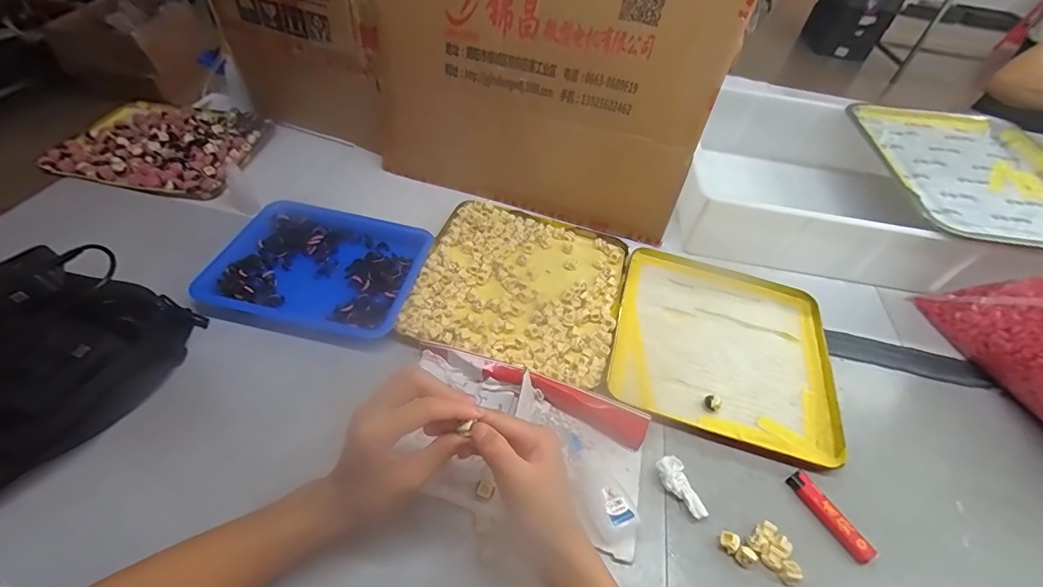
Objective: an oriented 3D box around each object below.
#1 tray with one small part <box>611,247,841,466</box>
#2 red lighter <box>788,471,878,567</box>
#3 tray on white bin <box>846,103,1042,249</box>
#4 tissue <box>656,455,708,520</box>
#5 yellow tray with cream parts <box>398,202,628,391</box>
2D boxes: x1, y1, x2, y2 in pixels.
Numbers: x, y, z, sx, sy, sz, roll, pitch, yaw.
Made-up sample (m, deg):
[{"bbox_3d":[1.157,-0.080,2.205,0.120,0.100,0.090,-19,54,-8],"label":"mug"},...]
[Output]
[{"bbox_3d":[0.236,0.052,0.522,0.238,0.014,0.256,16,48,7],"label":"tray with one small part"},{"bbox_3d":[0.277,0.199,0.395,0.020,0.009,0.079,-20,54,-23],"label":"red lighter"},{"bbox_3d":[0.648,-0.179,0.628,0.241,0.032,0.334,10,48,2],"label":"tray on white bin"},{"bbox_3d":[0.142,0.175,0.394,0.027,0.017,0.055,-13,51,-18],"label":"tissue"},{"bbox_3d":[0.002,-0.014,0.532,0.232,0.020,0.237,13,48,5],"label":"yellow tray with cream parts"}]

